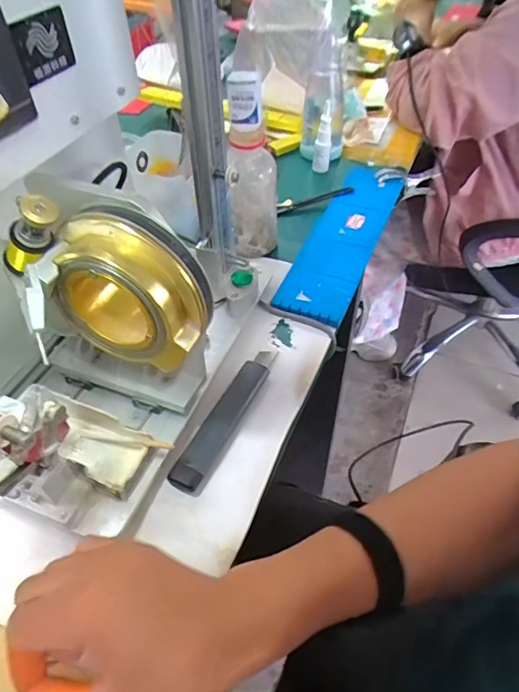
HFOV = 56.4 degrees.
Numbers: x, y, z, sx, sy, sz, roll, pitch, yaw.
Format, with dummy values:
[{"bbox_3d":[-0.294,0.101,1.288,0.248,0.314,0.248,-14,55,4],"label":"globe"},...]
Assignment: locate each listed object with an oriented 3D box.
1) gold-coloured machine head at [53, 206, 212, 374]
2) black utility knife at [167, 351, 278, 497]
[{"bbox_3d":[-0.090,-0.038,0.341,0.106,0.100,0.048,15,48,15],"label":"gold-coloured machine head"},{"bbox_3d":[-0.029,0.060,0.449,0.029,0.014,0.169,19,49,18],"label":"black utility knife"}]

